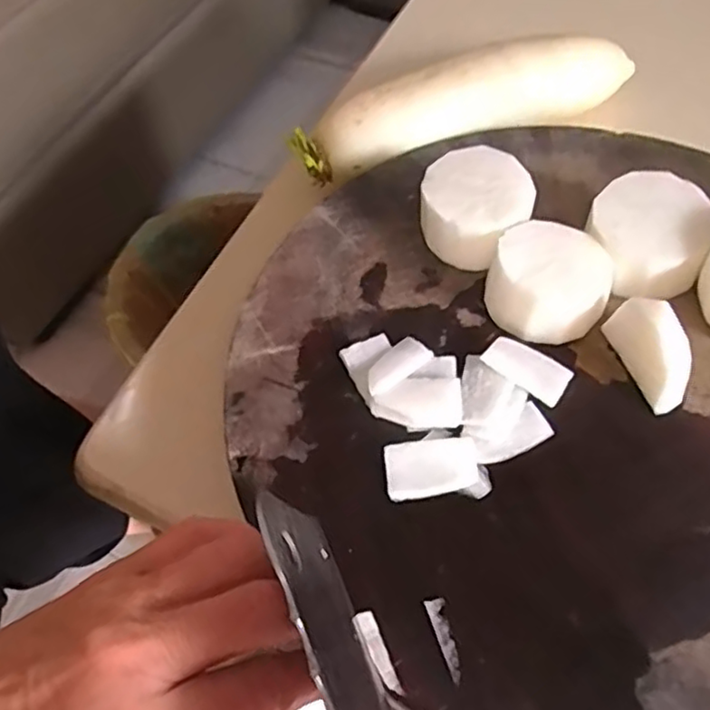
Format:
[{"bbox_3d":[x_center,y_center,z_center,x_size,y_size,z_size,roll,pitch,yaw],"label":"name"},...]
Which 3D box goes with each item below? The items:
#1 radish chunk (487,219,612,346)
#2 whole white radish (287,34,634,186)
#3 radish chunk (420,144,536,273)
[{"bbox_3d":[0.087,-0.033,0.299,0.050,0.030,0.046,-2,59,3],"label":"radish chunk"},{"bbox_3d":[0.069,-0.148,0.391,0.211,0.039,0.039,-19,59,-7],"label":"whole white radish"},{"bbox_3d":[0.060,-0.074,0.326,0.051,0.028,0.060,14,61,12],"label":"radish chunk"}]

